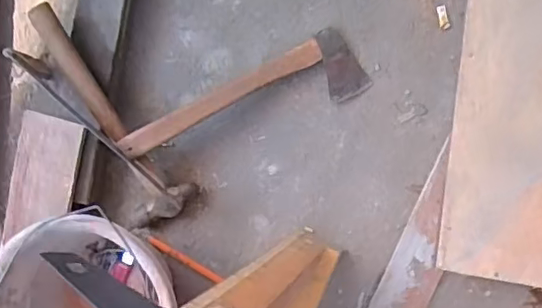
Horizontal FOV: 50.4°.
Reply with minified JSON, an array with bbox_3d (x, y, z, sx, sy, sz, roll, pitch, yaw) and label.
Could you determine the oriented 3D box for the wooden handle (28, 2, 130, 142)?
[{"bbox_3d":[-0.256,-0.107,0.776,0.033,0.031,0.197,-27,105,8],"label":"wooden handle"}]

